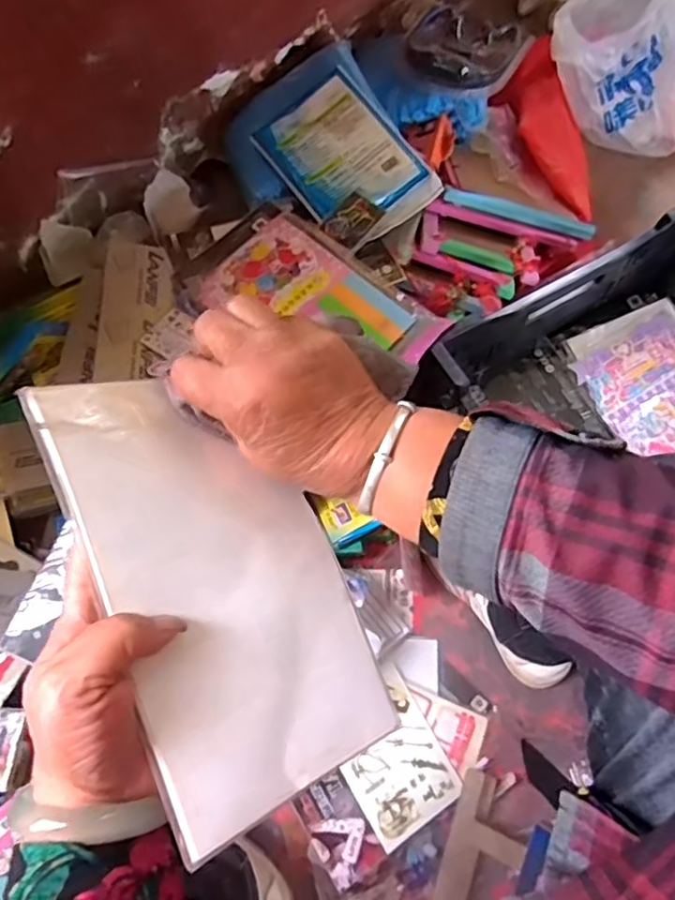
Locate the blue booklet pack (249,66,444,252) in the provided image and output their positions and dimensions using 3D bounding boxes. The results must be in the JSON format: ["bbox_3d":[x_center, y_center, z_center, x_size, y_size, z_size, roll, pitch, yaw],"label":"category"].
[{"bbox_3d":[0.011,-0.362,0.796,0.148,0.015,0.215,-37,79,0],"label":"blue booklet pack"}]

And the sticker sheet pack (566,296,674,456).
[{"bbox_3d":[0.437,-0.057,0.813,0.177,0.012,0.281,-28,73,-9],"label":"sticker sheet pack"}]

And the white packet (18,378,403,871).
[{"bbox_3d":[-0.057,0.062,0.322,0.120,0.015,0.220,-19,85,-33],"label":"white packet"}]

